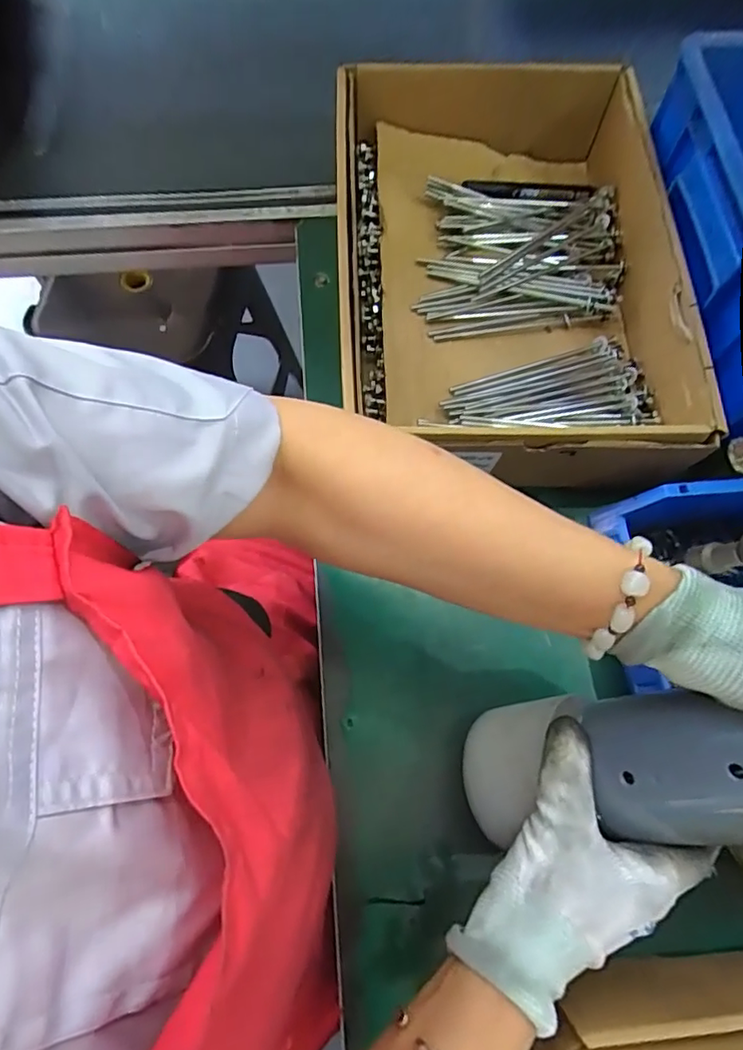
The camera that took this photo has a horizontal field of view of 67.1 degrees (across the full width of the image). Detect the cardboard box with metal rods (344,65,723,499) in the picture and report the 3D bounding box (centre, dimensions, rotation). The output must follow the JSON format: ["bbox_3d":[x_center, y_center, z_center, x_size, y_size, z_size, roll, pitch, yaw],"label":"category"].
[{"bbox_3d":[0.108,-0.223,0.476,0.264,0.080,0.385,-2,71,-2],"label":"cardboard box with metal rods"}]

